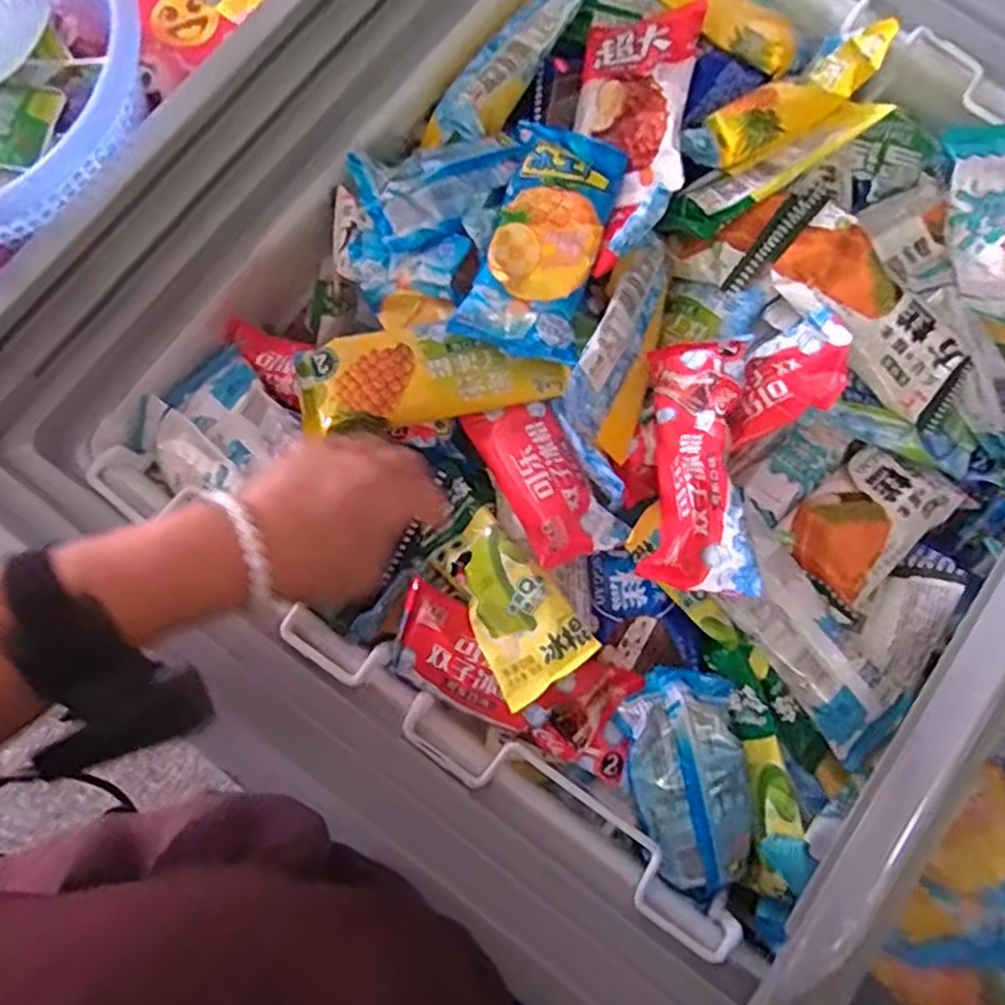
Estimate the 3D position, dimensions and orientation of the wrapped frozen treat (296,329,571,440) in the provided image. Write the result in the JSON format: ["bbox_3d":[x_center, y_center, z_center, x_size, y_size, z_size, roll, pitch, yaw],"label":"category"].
[{"bbox_3d":[-0.048,-0.086,0.498,0.182,0.019,0.063,-3,78,-9],"label":"wrapped frozen treat"}]

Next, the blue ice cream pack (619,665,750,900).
[{"bbox_3d":[0.124,0.185,0.462,0.073,0.022,0.152,-12,97,-4],"label":"blue ice cream pack"}]

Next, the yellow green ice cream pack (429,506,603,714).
[{"bbox_3d":[0.001,0.068,0.477,0.065,0.023,0.123,-39,70,0],"label":"yellow green ice cream pack"}]

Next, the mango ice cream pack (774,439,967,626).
[{"bbox_3d":[0.256,0.012,0.501,0.078,0.019,0.141,42,70,18],"label":"mango ice cream pack"}]

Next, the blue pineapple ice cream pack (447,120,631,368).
[{"bbox_3d":[0.032,-0.196,0.517,0.084,0.026,0.189,15,79,2],"label":"blue pineapple ice cream pack"}]

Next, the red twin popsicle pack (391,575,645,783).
[{"bbox_3d":[0.008,0.117,0.472,0.169,0.020,0.065,24,79,4],"label":"red twin popsicle pack"}]

